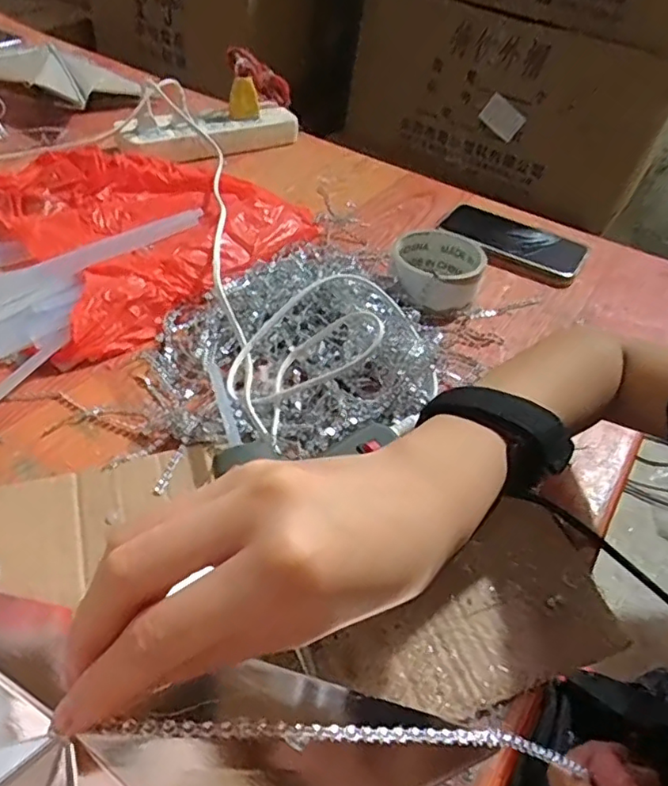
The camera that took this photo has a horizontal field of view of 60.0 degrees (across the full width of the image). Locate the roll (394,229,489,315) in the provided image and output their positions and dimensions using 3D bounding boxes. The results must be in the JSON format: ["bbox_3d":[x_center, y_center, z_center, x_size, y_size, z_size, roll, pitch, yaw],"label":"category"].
[{"bbox_3d":[0.090,-0.106,0.519,0.083,0.048,0.094,16,45,10],"label":"roll"}]

